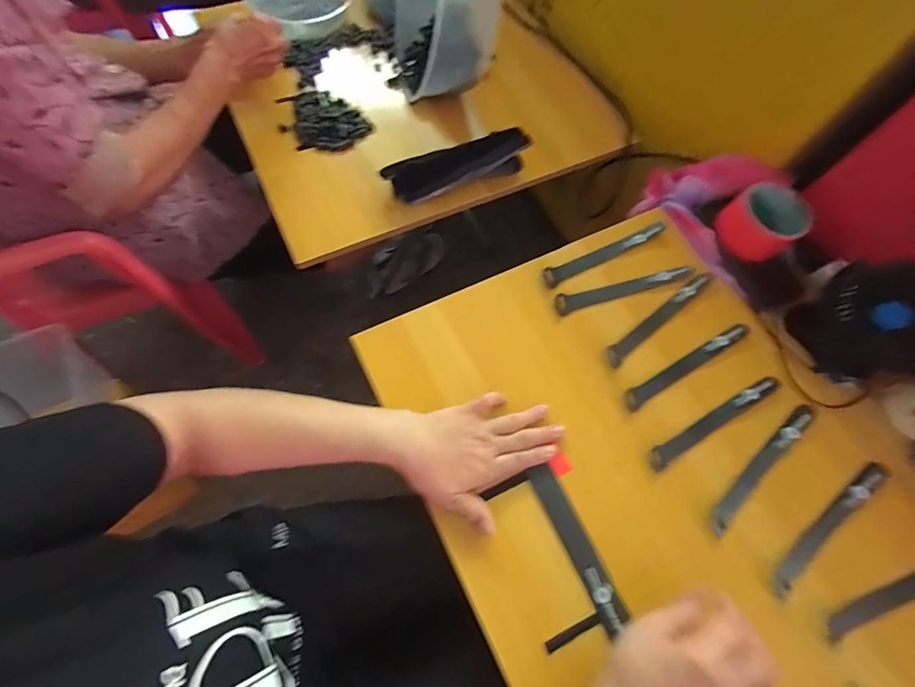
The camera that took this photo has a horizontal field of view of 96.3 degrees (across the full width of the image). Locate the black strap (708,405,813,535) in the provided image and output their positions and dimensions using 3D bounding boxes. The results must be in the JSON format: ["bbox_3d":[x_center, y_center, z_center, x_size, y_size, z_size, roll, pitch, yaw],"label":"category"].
[{"bbox_3d":[0.332,0.128,0.440,0.197,0.004,0.020,-36,76,-19],"label":"black strap"}]

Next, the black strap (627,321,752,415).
[{"bbox_3d":[0.273,0.025,0.482,0.191,0.005,0.021,-26,73,-16],"label":"black strap"}]

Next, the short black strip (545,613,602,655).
[{"bbox_3d":[0.106,0.264,0.373,0.055,0.004,0.009,-21,71,-15],"label":"short black strip"}]

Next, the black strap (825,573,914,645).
[{"bbox_3d":[0.438,0.246,0.404,0.194,0.009,0.019,-15,70,-13],"label":"black strap"}]

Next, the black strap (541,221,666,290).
[{"bbox_3d":[0.192,-0.120,0.535,0.189,0.009,0.024,-28,70,-13],"label":"black strap"}]

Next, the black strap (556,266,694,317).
[{"bbox_3d":[0.213,-0.073,0.516,0.193,0.010,0.023,-17,70,-13],"label":"black strap"}]

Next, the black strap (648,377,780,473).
[{"bbox_3d":[0.288,0.085,0.456,0.191,0.005,0.020,-26,73,-17],"label":"black strap"}]

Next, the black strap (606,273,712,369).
[{"bbox_3d":[0.252,-0.035,0.507,0.191,0.004,0.021,-37,76,-19],"label":"black strap"}]

